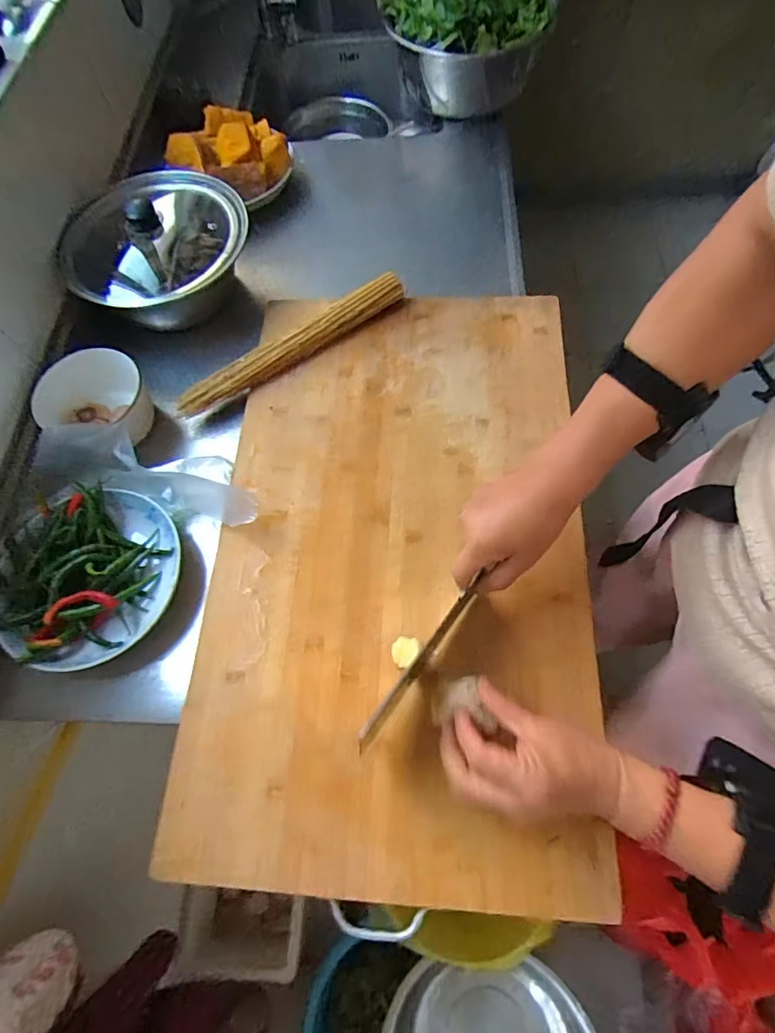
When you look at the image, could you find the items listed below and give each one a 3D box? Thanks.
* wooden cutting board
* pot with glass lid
[{"bbox_3d":[0.008,0.014,0.523,0.382,0.032,0.633,2,66,3],"label":"wooden cutting board"},{"bbox_3d":[-0.302,-0.358,0.653,0.228,0.121,0.227,-1,66,2],"label":"pot with glass lid"}]

